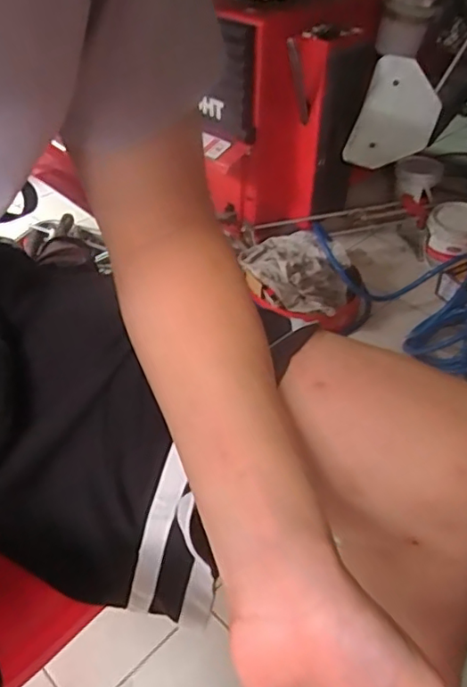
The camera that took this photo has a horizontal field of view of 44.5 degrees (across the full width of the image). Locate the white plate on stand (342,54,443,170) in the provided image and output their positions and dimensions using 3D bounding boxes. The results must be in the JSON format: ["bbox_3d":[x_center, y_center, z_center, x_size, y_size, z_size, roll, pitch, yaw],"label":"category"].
[{"bbox_3d":[0.344,-0.480,1.209,0.159,0.228,0.030,23,12,18],"label":"white plate on stand"}]

